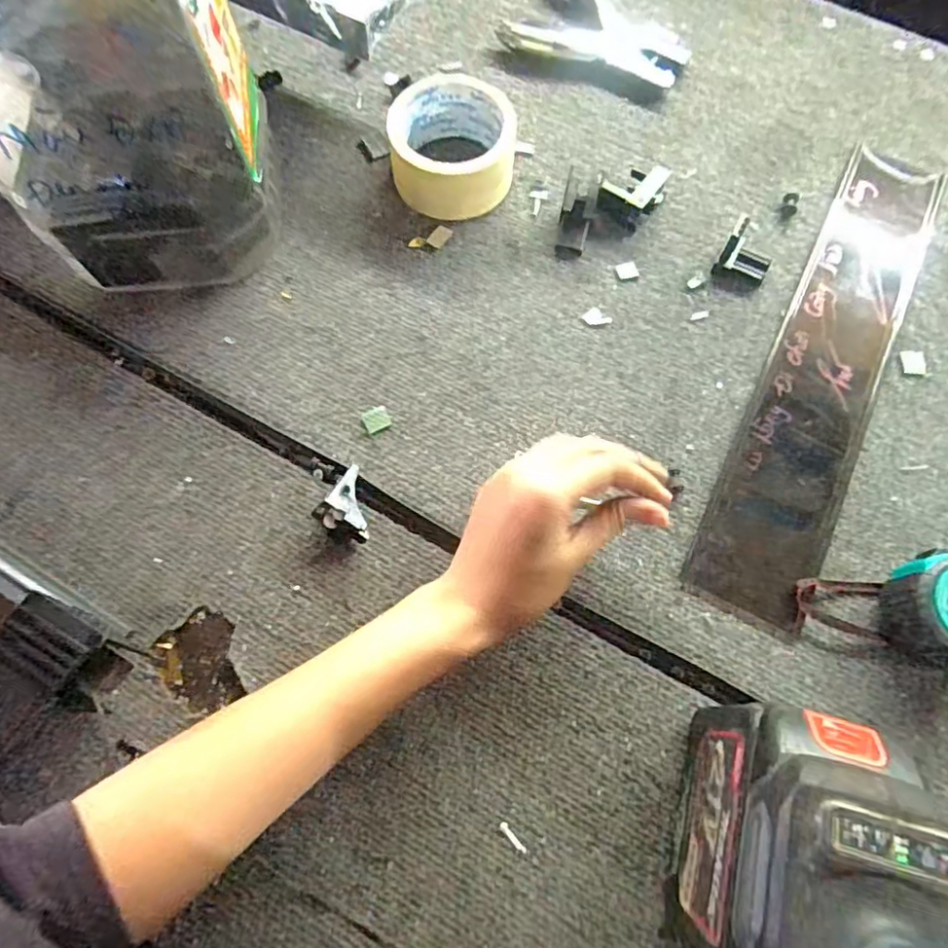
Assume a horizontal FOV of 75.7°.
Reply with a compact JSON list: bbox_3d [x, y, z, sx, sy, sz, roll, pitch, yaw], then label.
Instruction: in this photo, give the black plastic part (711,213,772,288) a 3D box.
[{"bbox_3d":[0.198,-0.158,0.437,0.037,0.040,0.023,19,70,7],"label":"black plastic part"}]

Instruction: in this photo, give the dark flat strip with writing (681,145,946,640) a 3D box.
[{"bbox_3d":[0.251,-0.084,0.426,0.074,0.008,0.397,26,71,9],"label":"dark flat strip with writing"}]

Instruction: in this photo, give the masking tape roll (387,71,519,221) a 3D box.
[{"bbox_3d":[-0.015,-0.245,0.460,0.091,0.052,0.087,0,69,0],"label":"masking tape roll"}]

